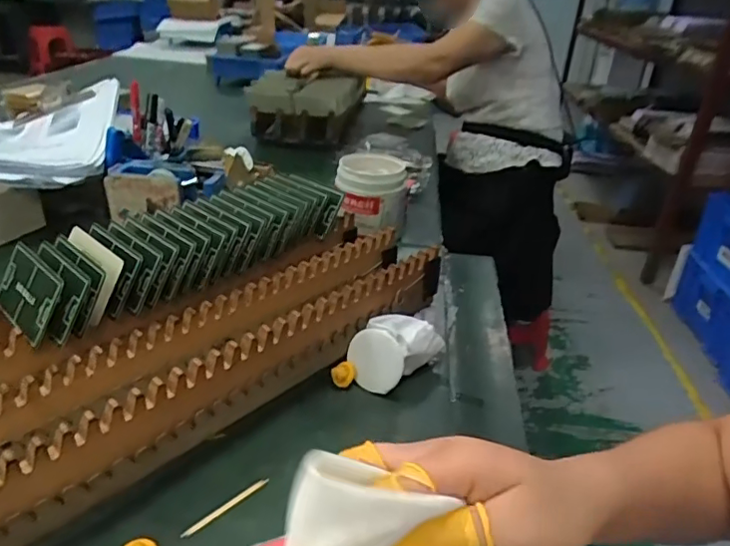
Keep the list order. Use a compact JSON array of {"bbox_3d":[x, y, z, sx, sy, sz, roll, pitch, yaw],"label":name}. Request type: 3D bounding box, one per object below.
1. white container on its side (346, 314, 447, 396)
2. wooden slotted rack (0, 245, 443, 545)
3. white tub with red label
[{"bbox_3d":[0.024,0.069,0.479,0.048,0.053,0.087,27,37,36],"label":"white container on its side"},{"bbox_3d":[-0.149,0.099,0.370,0.072,0.087,0.568,27,37,36],"label":"wooden slotted rack"},{"bbox_3d":[0.008,-0.106,0.747,0.092,0.085,0.075,2,29,-3],"label":"white tub with red label"}]

